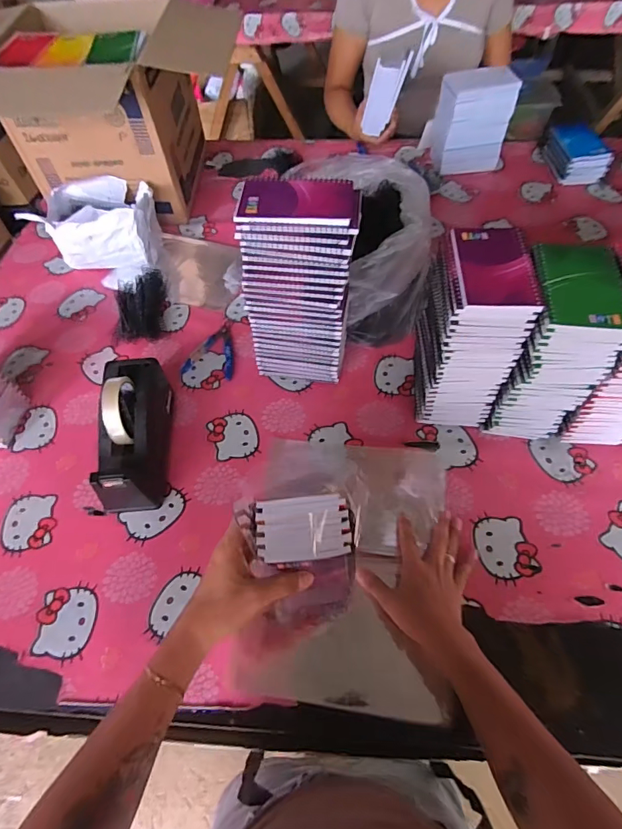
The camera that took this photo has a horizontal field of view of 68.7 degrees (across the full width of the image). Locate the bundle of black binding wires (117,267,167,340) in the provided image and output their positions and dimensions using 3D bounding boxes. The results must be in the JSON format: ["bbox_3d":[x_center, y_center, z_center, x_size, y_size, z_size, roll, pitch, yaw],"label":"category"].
[{"bbox_3d":[-0.300,-0.197,0.814,0.093,0.039,0.148,-13,57,-5],"label":"bundle of black binding wires"}]

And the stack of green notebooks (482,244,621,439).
[{"bbox_3d":[0.299,-0.074,0.586,0.099,0.248,0.125,3,57,6],"label":"stack of green notebooks"}]

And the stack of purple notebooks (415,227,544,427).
[{"bbox_3d":[0.204,-0.094,0.602,0.098,0.254,0.133,-1,56,3],"label":"stack of purple notebooks"}]

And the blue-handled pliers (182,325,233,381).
[{"bbox_3d":[-0.158,-0.108,0.766,0.081,0.014,0.109,10,57,10],"label":"blue-handled pliers"}]

